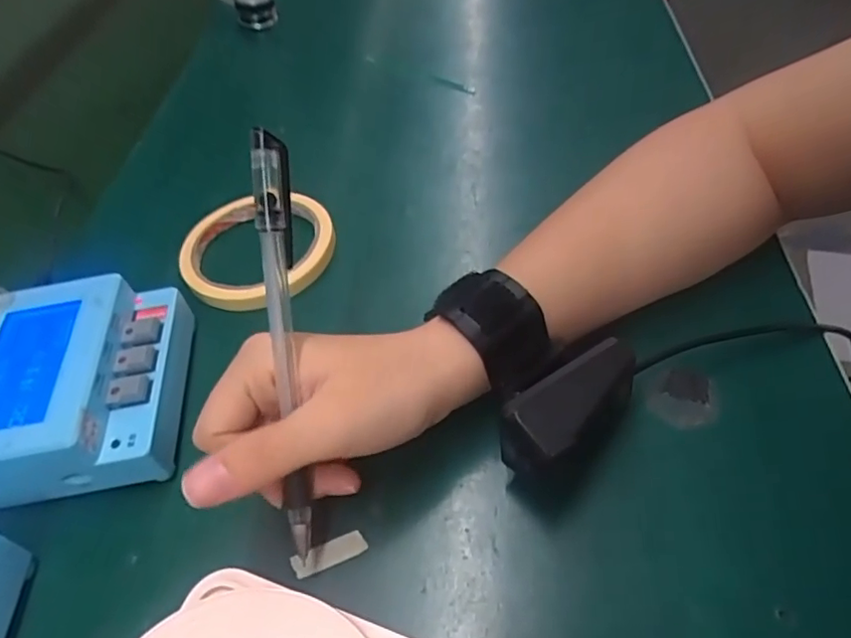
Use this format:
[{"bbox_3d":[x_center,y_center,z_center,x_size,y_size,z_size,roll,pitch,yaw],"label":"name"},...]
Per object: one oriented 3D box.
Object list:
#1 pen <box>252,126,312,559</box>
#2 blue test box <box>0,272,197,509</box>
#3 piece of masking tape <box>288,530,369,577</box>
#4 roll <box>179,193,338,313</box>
[{"bbox_3d":[-0.052,0.012,0.210,0.011,0.154,0.009,-2,8,4],"label":"pen"},{"bbox_3d":[-0.169,0.033,0.280,0.103,0.050,0.102,-9,50,-2],"label":"blue test box"},{"bbox_3d":[-0.040,0.099,0.241,0.031,0.004,0.010,-18,58,-12],"label":"piece of masking tape"},{"bbox_3d":[-0.103,-0.046,0.354,0.087,0.015,0.092,-3,50,4],"label":"roll"}]

